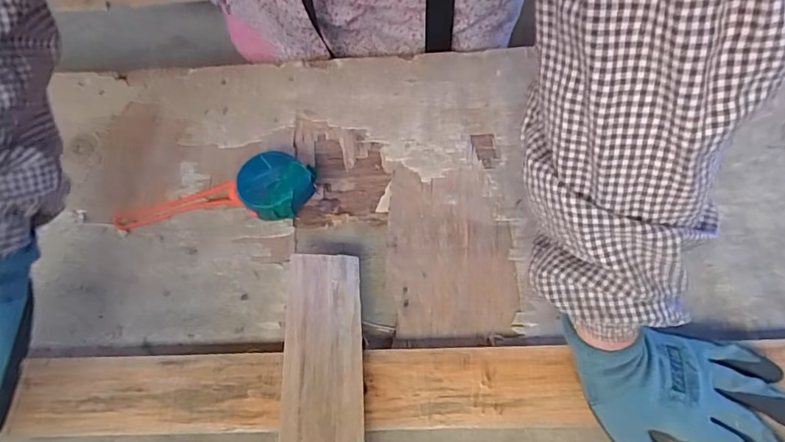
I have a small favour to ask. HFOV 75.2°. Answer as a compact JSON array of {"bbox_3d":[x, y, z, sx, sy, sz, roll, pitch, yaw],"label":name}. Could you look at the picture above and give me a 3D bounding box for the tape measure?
[{"bbox_3d":[-0.173,-0.032,0.496,0.199,0.034,0.063,-1,64,3],"label":"tape measure"}]

